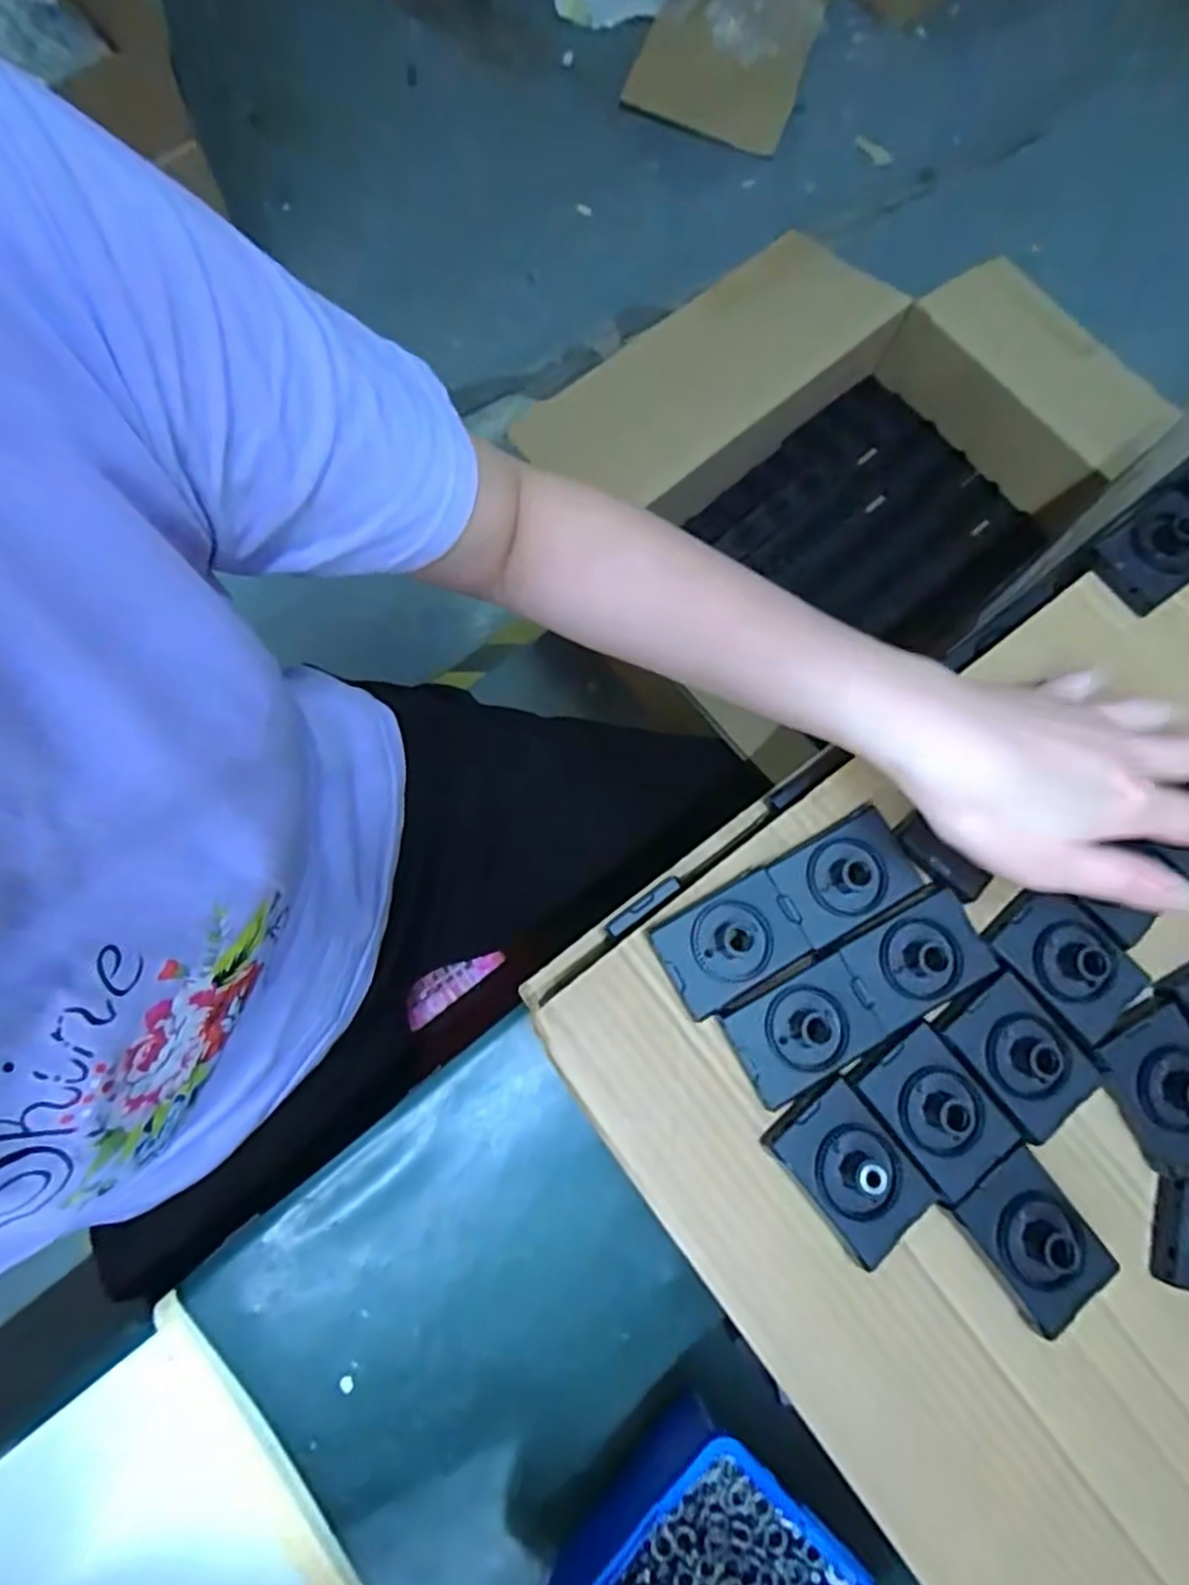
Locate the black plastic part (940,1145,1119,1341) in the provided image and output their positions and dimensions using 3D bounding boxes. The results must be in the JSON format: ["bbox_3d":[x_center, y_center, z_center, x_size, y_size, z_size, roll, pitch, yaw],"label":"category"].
[{"bbox_3d":[0.174,0.177,0.286,0.042,0.028,0.057,-35,82,-9],"label":"black plastic part"}]

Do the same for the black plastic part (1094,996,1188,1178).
[{"bbox_3d":[0.239,0.121,0.299,0.043,0.027,0.060,-28,81,-8],"label":"black plastic part"}]

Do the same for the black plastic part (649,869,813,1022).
[{"bbox_3d":[0.057,0.063,0.304,0.058,0.015,0.040,-28,81,-8],"label":"black plastic part"}]

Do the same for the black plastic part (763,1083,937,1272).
[{"bbox_3d":[0.101,0.149,0.283,0.040,0.023,0.061,-38,82,-10],"label":"black plastic part"}]

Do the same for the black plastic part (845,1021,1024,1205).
[{"bbox_3d":[0.138,0.130,0.294,0.042,0.025,0.062,-38,82,-9],"label":"black plastic part"}]

